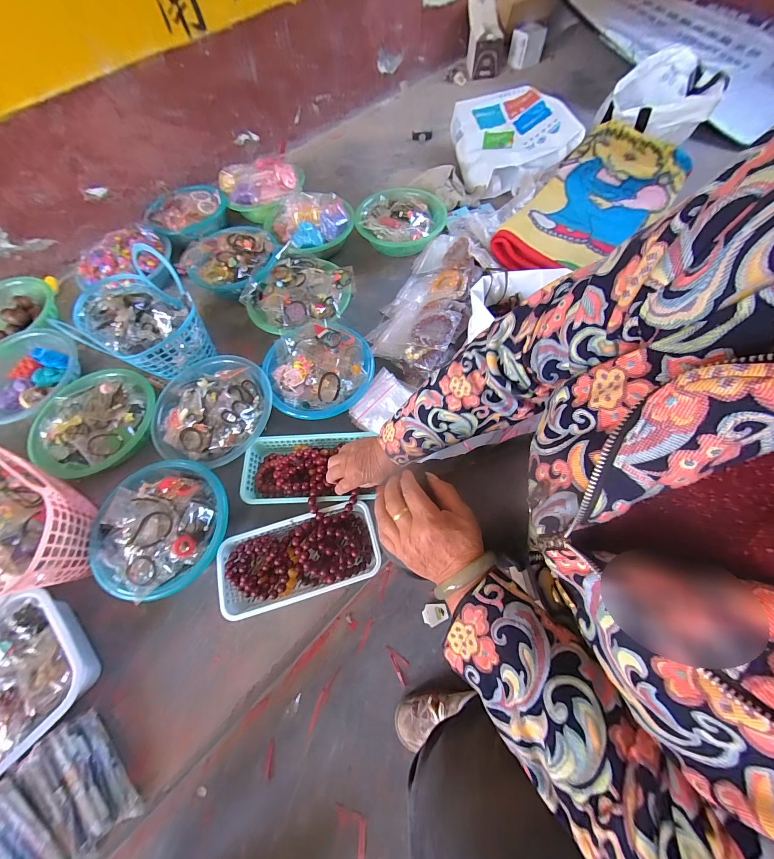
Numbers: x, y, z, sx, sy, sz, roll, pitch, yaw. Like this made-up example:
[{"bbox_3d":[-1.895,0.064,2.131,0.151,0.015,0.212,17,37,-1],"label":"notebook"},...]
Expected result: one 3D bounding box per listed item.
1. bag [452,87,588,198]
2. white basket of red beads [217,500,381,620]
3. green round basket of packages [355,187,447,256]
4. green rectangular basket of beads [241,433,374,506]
[{"bbox_3d":[0.366,-0.880,0.995,0.295,0.121,0.306,-7,64,0],"label":"bag"},{"bbox_3d":[-0.149,0.222,0.567,0.264,0.071,0.126,-16,64,-5],"label":"white basket of red beads"},{"bbox_3d":[0.039,-0.566,0.902,0.220,0.082,0.234,-1,64,3],"label":"green round basket of packages"},{"bbox_3d":[-0.153,0.073,0.626,0.233,0.049,0.129,-3,64,2],"label":"green rectangular basket of beads"}]

